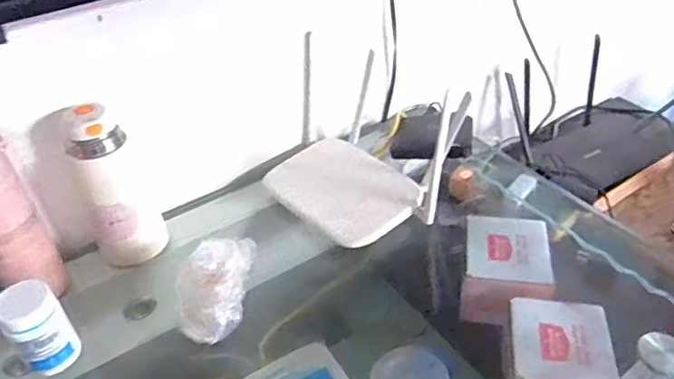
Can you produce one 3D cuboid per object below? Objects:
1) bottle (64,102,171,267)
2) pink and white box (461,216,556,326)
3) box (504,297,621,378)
[{"bbox_3d":[-0.252,-0.001,0.646,0.076,0.186,0.070,-20,41,-18],"label":"bottle"},{"bbox_3d":[0.223,0.102,0.751,0.103,0.069,0.135,5,39,12],"label":"pink and white box"},{"bbox_3d":[0.245,0.201,0.640,0.113,0.092,0.122,7,40,14],"label":"box"}]

